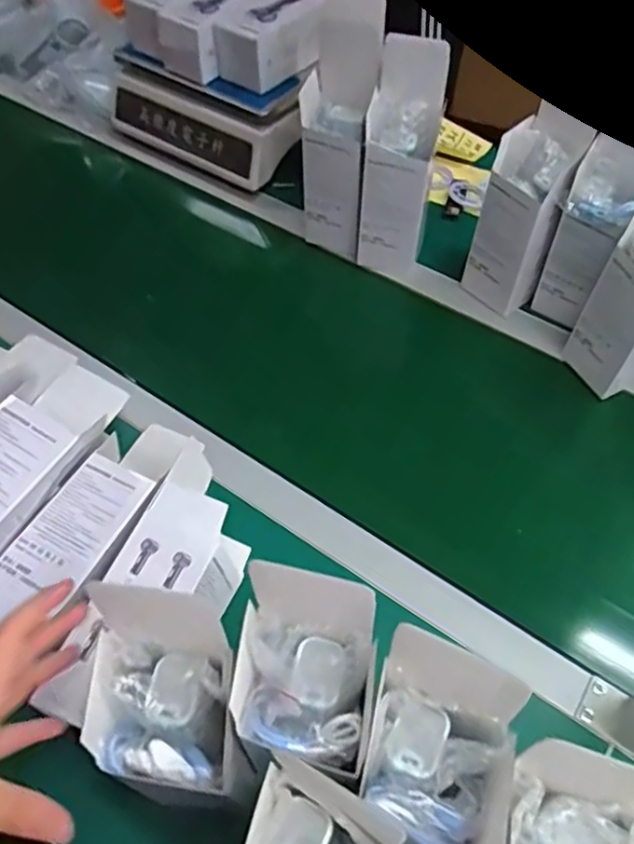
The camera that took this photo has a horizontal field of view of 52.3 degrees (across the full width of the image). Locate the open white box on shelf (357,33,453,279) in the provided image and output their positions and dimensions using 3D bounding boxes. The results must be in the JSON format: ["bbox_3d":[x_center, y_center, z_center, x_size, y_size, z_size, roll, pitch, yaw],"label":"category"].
[{"bbox_3d":[0.094,-0.288,0.727,0.080,0.229,0.078,7,56,5],"label":"open white box on shelf"}]

